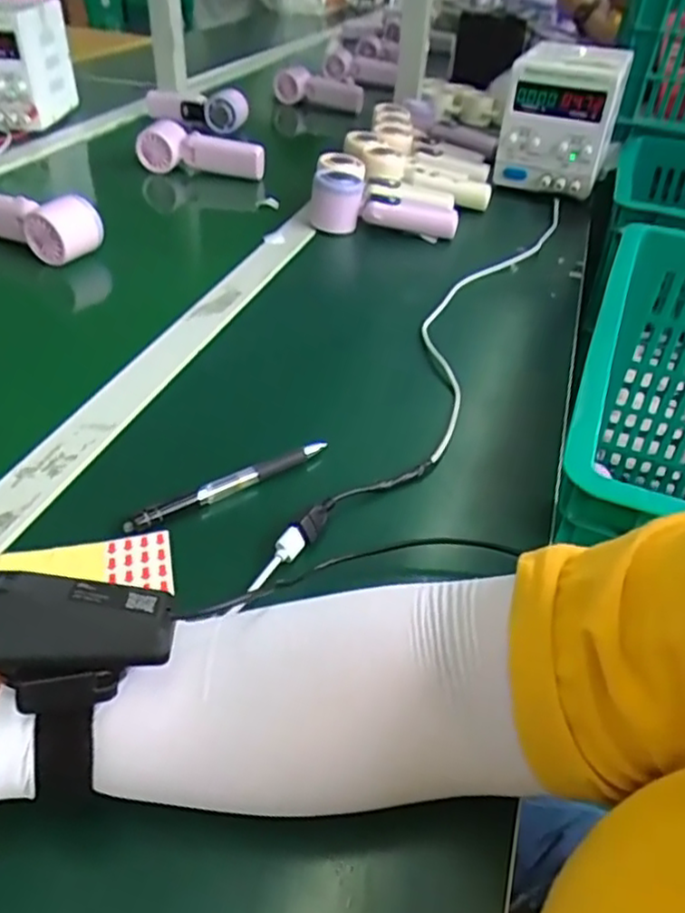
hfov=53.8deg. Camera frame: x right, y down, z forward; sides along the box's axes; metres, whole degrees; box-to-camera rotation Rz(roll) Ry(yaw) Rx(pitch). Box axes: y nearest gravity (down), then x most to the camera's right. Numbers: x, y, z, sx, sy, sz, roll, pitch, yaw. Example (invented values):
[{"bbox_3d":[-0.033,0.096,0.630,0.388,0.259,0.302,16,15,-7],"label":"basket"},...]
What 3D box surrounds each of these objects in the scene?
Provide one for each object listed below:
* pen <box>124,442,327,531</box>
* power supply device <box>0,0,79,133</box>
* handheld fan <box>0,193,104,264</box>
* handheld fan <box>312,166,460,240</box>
[{"bbox_3d":[-0.070,0.017,0.431,0.139,0.011,0.009,-22,47,-28],"label":"pen"},{"bbox_3d":[-0.495,-0.589,1.000,0.131,0.151,0.171,5,40,1],"label":"power supply device"},{"bbox_3d":[-0.330,-0.254,0.704,0.166,0.061,0.055,26,45,24],"label":"handheld fan"},{"bbox_3d":[0.047,-0.281,0.765,0.167,0.062,0.050,8,40,5],"label":"handheld fan"}]

